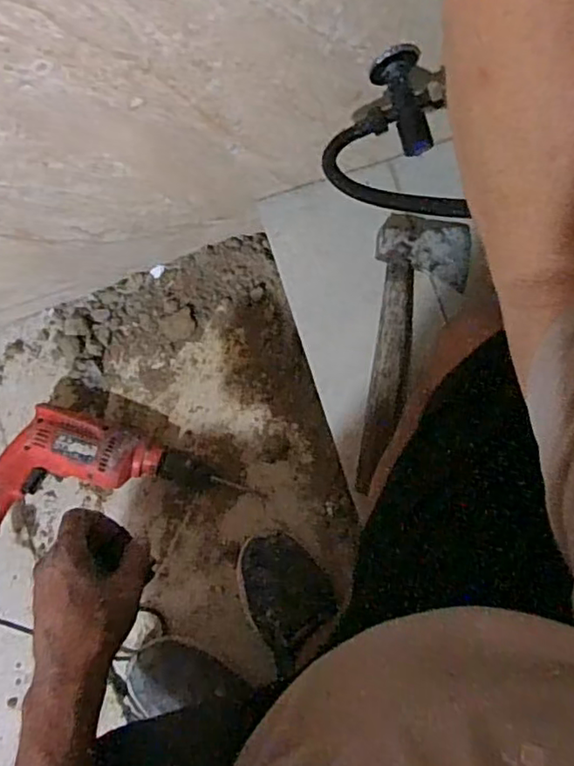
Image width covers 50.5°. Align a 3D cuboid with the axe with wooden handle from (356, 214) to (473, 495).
[{"bbox_3d":[0.140,-0.040,0.686,0.104,0.024,0.321,9,82,4],"label":"axe with wooden handle"}]

